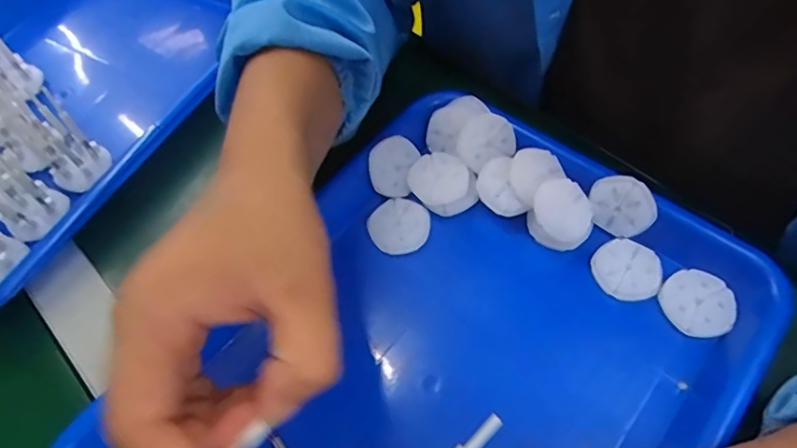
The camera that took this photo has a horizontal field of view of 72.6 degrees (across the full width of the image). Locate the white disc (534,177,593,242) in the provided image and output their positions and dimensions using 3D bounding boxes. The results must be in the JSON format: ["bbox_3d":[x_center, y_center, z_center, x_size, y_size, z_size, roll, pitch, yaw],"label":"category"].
[{"bbox_3d":[0.097,-0.009,0.321,0.033,0.004,0.037,-10,78,-11],"label":"white disc"}]

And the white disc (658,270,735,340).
[{"bbox_3d":[0.166,0.044,0.301,0.035,0.011,0.037,-2,59,3],"label":"white disc"}]

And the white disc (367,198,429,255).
[{"bbox_3d":[0.000,0.001,0.343,0.037,0.008,0.037,-2,59,3],"label":"white disc"}]

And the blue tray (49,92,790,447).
[{"bbox_3d":[0.013,0.087,0.288,0.243,0.051,0.329,35,67,22],"label":"blue tray"}]

